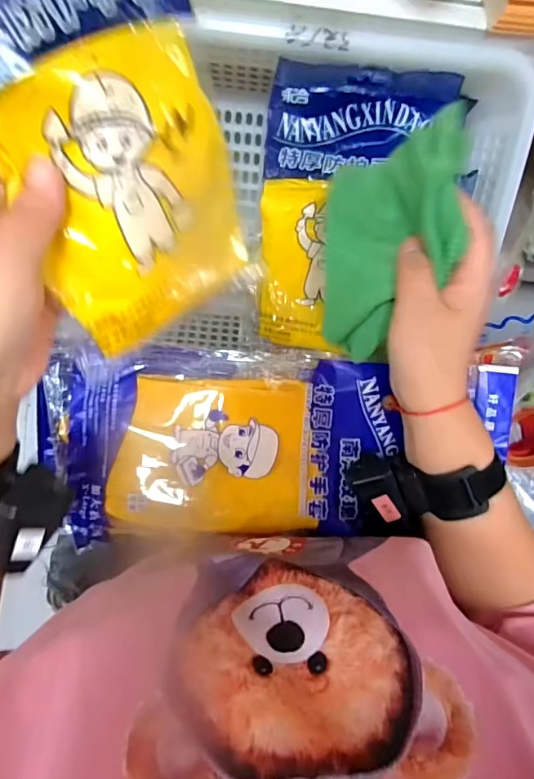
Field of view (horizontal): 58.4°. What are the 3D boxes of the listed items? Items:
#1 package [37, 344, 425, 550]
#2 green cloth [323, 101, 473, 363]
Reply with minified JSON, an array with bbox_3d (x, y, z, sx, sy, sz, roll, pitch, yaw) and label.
[{"bbox_3d":[-0.033,0.043,0.375,0.276,0.034,0.155,-3,89,-6],"label":"package"},{"bbox_3d":[0.079,-0.092,0.313,0.069,0.090,0.128,-2,89,-6],"label":"green cloth"}]

